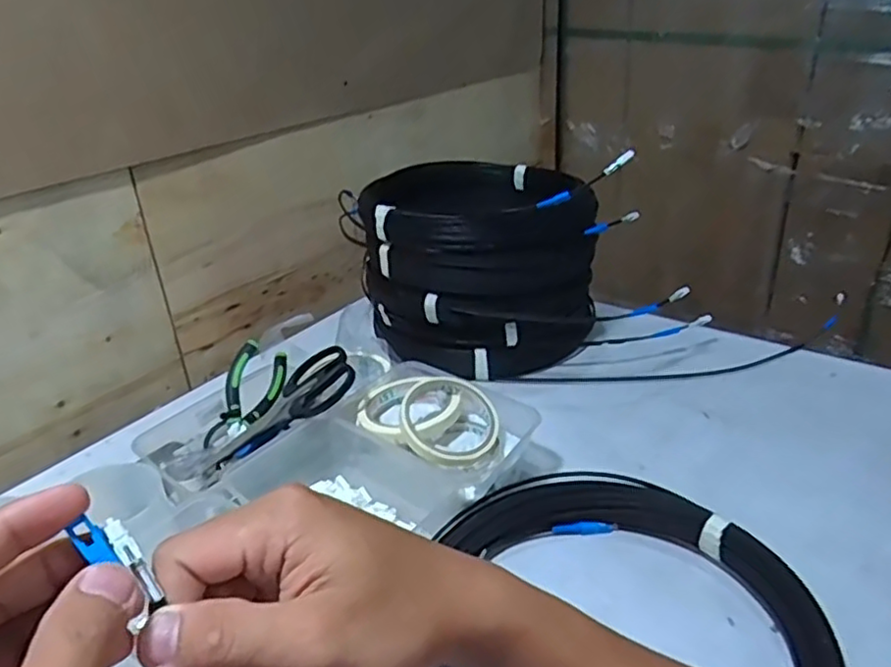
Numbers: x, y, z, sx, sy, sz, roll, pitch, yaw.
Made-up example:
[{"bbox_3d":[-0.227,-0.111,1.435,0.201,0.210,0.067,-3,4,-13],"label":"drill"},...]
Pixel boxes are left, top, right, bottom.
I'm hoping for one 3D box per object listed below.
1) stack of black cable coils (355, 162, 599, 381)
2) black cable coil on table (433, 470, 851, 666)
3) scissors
[{"bbox_3d":[0.052,-0.081,0.819,0.263,0.199,0.272,7,28,19],"label":"stack of black cable coils"},{"bbox_3d":[0.096,0.204,0.463,0.283,0.046,0.290,-3,27,1],"label":"black cable coil on table"},{"bbox_3d":[-0.162,0.078,0.634,0.174,0.010,0.067,-39,45,3],"label":"scissors"}]

